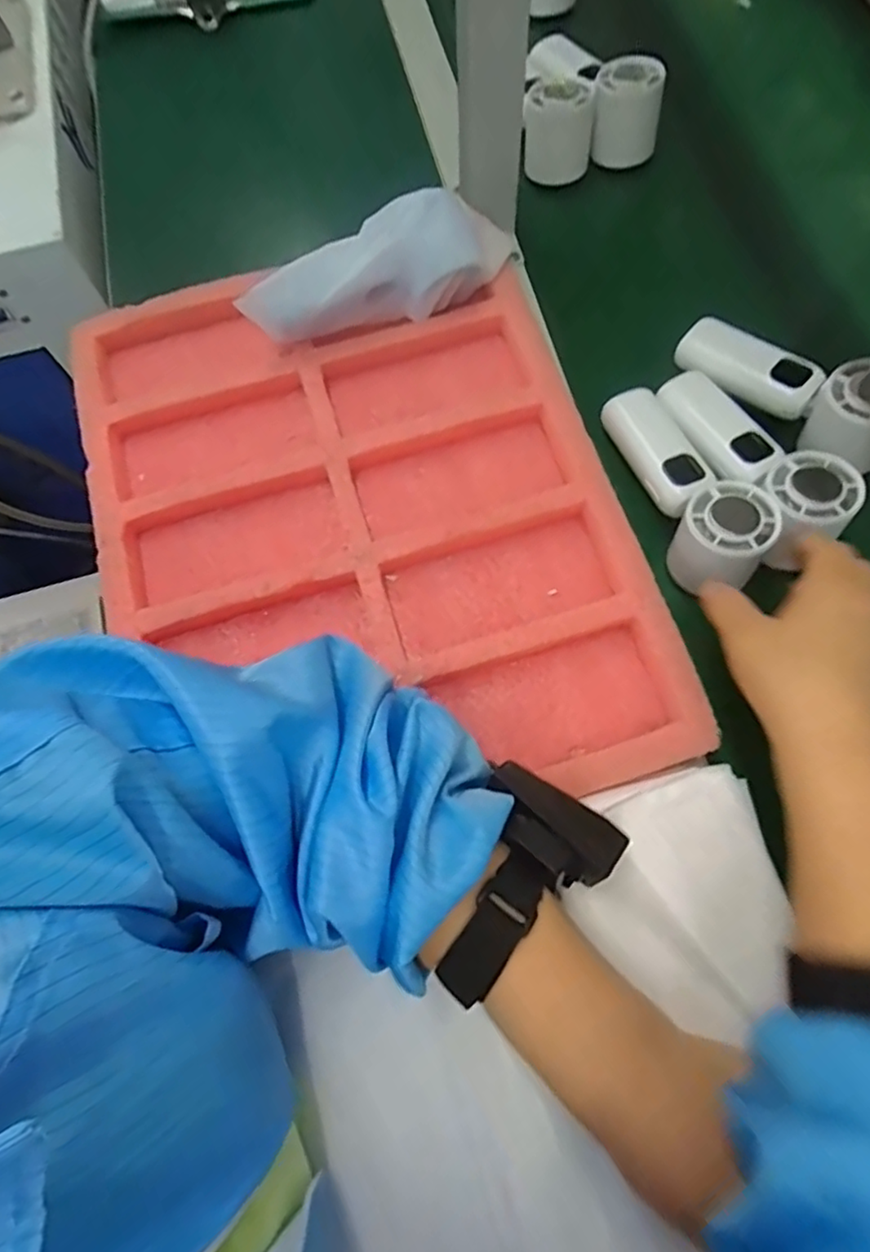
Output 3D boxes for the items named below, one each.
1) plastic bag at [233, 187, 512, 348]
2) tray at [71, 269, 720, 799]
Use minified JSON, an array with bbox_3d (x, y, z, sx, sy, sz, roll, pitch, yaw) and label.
[{"bbox_3d":[-0.033,-0.249,0.435,0.202,0.068,0.048,-25,71,-8],"label":"plastic bag"},{"bbox_3d":[-0.054,-0.075,0.416,0.328,0.032,0.415,-16,70,-4],"label":"tray"}]

